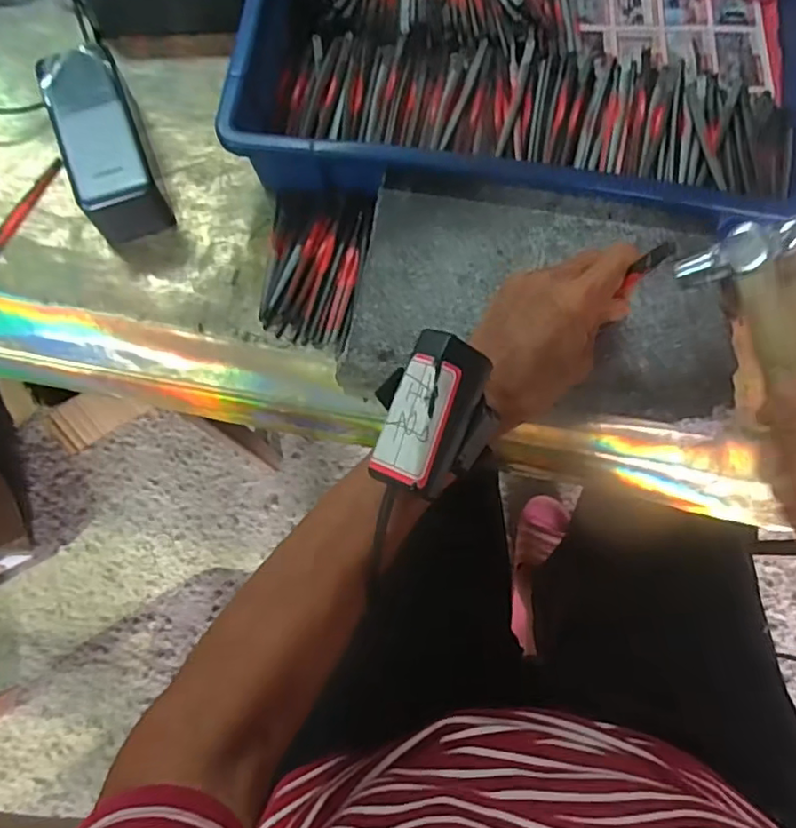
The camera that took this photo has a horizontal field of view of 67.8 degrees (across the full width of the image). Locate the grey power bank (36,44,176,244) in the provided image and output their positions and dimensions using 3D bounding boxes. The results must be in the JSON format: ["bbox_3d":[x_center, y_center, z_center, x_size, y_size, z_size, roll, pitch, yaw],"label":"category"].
[{"bbox_3d":[-0.211,-0.195,0.434,0.056,0.052,0.132,-22,78,-6],"label":"grey power bank"}]

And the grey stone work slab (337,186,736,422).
[{"bbox_3d":[0.095,-0.068,0.395,0.242,0.024,0.143,9,79,1],"label":"grey stone work slab"}]

